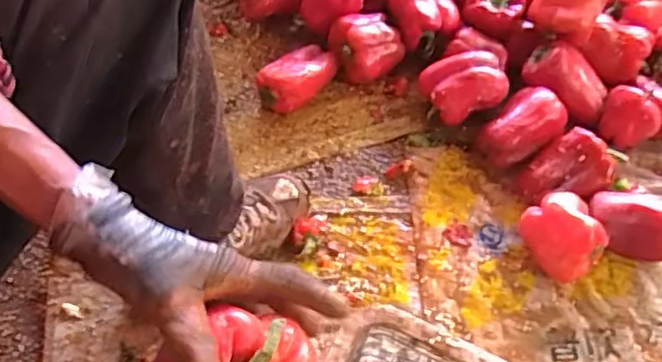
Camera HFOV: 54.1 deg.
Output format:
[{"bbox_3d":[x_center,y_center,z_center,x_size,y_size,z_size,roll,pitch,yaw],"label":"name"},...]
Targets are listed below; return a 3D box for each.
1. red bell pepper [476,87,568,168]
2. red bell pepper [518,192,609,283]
[{"bbox_3d":[0.269,-0.070,0.924,0.120,0.078,0.082,-39,72,-20],"label":"red bell pepper"},{"bbox_3d":[0.299,0.075,0.844,0.085,0.088,0.101,-26,67,-14],"label":"red bell pepper"}]

